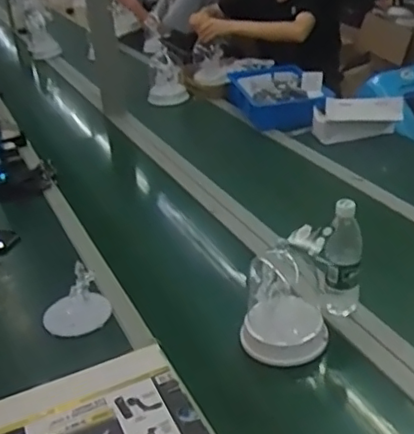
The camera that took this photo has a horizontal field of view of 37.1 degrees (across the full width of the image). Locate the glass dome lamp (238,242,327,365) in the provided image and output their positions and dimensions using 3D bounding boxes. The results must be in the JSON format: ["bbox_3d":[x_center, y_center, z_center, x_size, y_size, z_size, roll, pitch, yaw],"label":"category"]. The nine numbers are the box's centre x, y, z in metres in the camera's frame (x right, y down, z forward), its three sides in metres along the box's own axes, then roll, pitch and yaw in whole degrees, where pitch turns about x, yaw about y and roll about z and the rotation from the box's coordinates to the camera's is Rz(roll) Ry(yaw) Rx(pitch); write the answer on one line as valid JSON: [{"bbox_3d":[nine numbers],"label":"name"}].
[{"bbox_3d":[0.135,0.140,1.084,0.142,0.193,0.130,0,29,9],"label":"glass dome lamp"}]

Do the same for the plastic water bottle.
[{"bbox_3d":[0.246,0.089,1.117,0.068,0.233,0.069,2,30,14],"label":"plastic water bottle"}]

